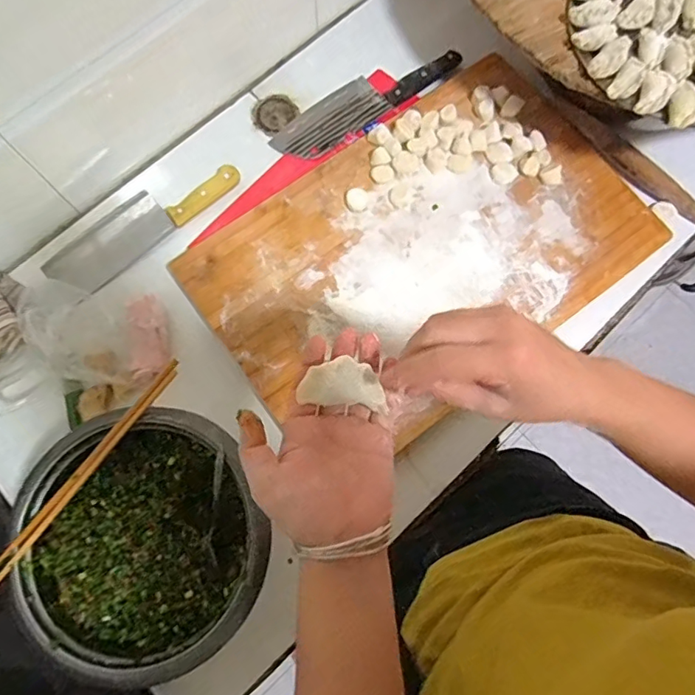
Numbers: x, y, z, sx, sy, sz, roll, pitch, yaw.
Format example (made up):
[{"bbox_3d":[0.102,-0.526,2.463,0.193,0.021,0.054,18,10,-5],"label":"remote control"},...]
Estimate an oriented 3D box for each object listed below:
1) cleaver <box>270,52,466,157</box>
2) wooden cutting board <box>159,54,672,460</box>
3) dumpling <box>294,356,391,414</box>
[{"bbox_3d":[0.029,-0.368,0.754,0.295,0.027,0.081,-34,78,-8],"label":"cleaver"},{"bbox_3d":[0.100,-0.129,0.687,0.561,0.040,0.363,-36,79,-9],"label":"wooden cutting board"},{"bbox_3d":[0.002,0.023,0.350,0.055,0.019,0.031,11,107,11],"label":"dumpling"}]

